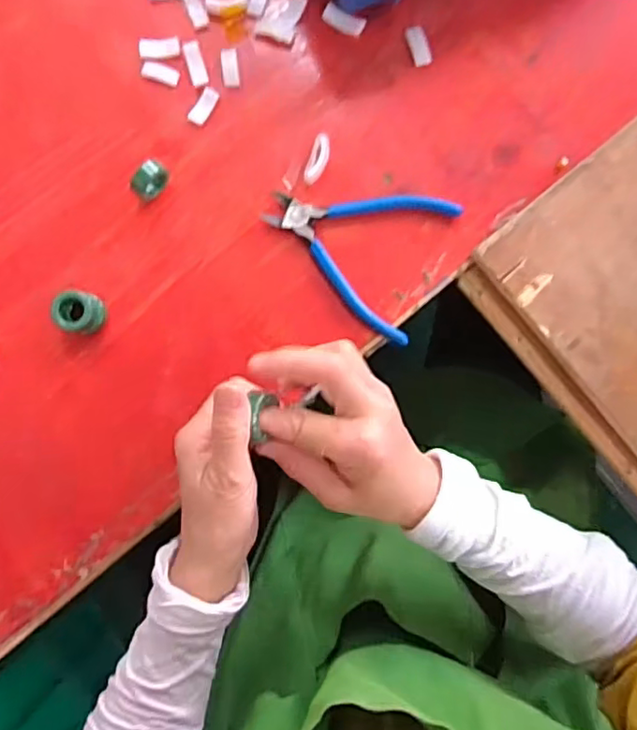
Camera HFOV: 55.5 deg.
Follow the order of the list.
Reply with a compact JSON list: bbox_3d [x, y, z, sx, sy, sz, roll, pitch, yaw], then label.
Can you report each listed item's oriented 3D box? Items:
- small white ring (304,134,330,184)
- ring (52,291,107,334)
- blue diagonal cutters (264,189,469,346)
[{"bbox_3d":[-0.001,-0.162,0.478,0.014,0.012,0.037,18,83,2],"label":"small white ring"},{"bbox_3d":[-0.178,-0.039,0.456,0.031,0.028,0.028,-10,84,-2],"label":"ring"},{"bbox_3d":[0.028,-0.100,0.475,0.136,0.012,0.118,25,84,2],"label":"blue diagonal cutters"}]

